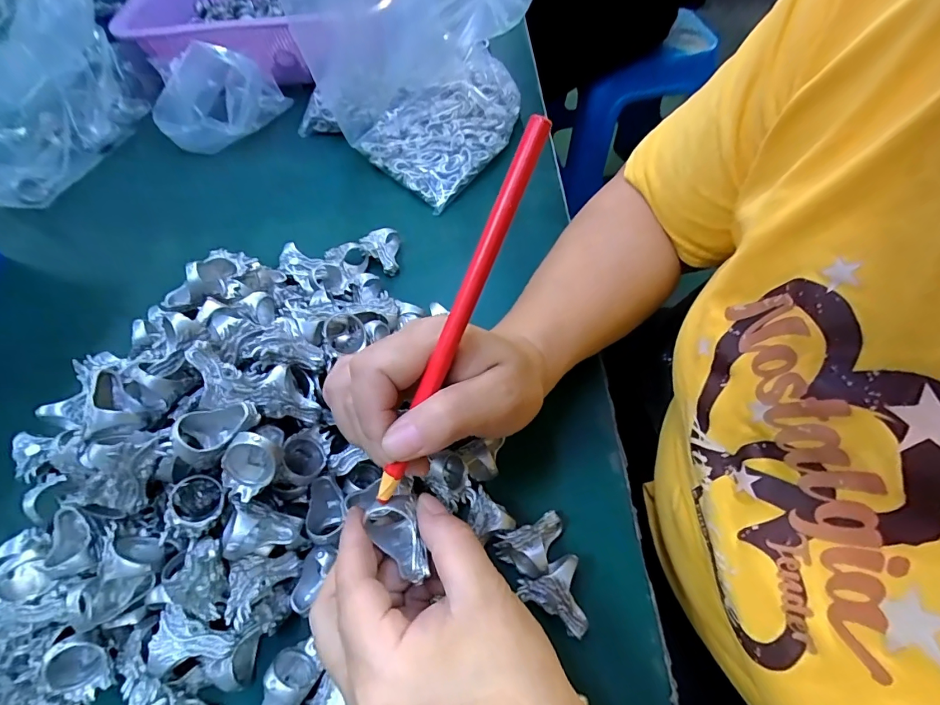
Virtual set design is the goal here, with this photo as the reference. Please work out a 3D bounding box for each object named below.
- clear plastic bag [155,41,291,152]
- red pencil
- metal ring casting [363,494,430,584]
[{"bbox_3d":[-0.263,-0.269,0.456,0.125,0.082,0.076,-29,61,-12],"label":"clear plastic bag"},{"bbox_3d":[-0.006,-0.012,0.183,0.009,0.004,0.169,27,101,19],"label":"red pencil"},{"bbox_3d":[-0.031,0.087,0.202,0.023,0.025,0.035,-24,60,-9],"label":"metal ring casting"}]

